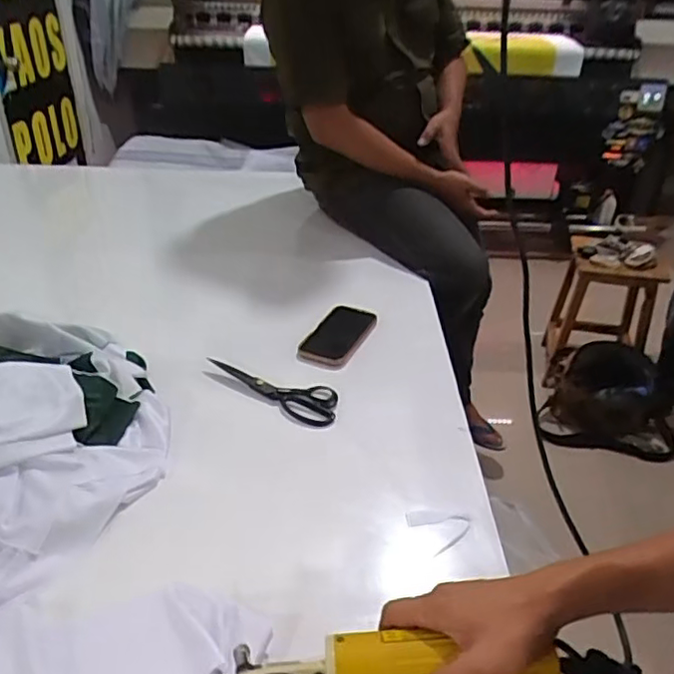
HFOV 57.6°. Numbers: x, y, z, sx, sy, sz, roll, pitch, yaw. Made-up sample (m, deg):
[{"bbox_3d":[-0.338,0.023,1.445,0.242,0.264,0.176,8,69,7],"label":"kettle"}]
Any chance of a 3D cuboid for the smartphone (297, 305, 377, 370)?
[{"bbox_3d":[0.001,-0.007,1.020,0.087,0.014,0.175,14,35,19],"label":"smartphone"}]

